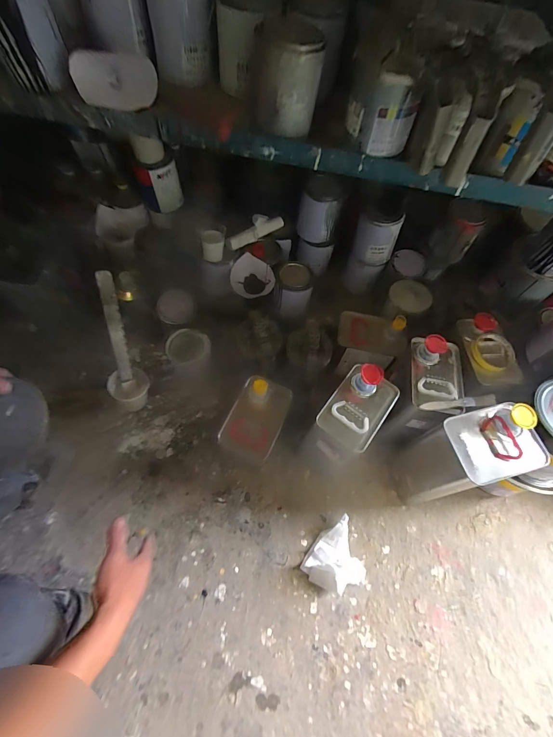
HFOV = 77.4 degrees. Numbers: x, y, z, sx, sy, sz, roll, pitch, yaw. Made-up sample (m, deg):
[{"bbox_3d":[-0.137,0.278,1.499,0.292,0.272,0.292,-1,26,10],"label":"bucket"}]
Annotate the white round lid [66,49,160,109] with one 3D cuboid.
[{"bbox_3d":[-0.285,-0.506,0.612,0.163,0.089,0.016,14,62,4],"label":"white round lid"}]

